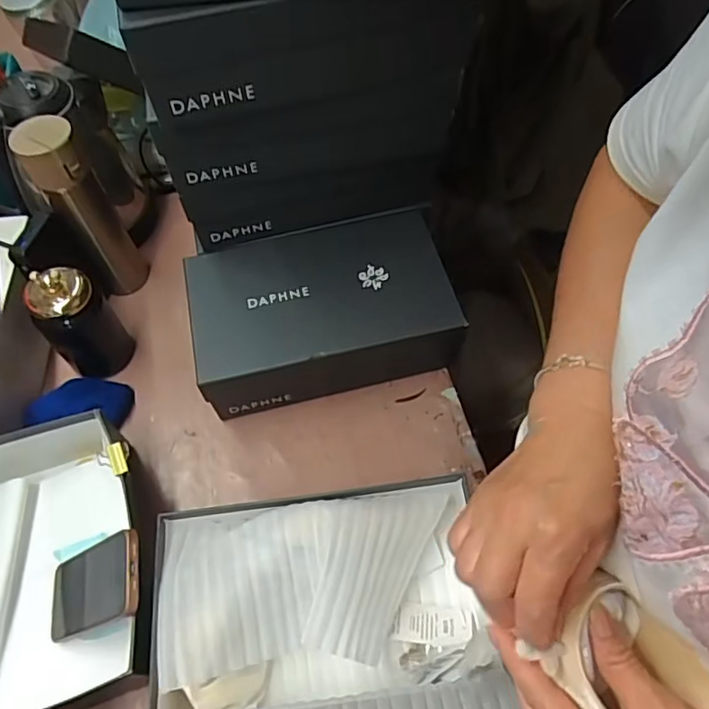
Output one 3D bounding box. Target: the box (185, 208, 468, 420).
[{"bbox_3d":[-0.040,-0.050,0.689,0.282,0.113,0.176,-12,60,-6],"label":"box"}]

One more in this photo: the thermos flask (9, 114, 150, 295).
[{"bbox_3d":[-0.319,-0.166,0.687,0.066,0.245,0.059,-31,64,-16],"label":"thermos flask"}]

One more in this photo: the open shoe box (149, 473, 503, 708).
[{"bbox_3d":[-0.034,0.225,0.537,0.283,0.099,0.171,-8,60,-4],"label":"open shoe box"}]

